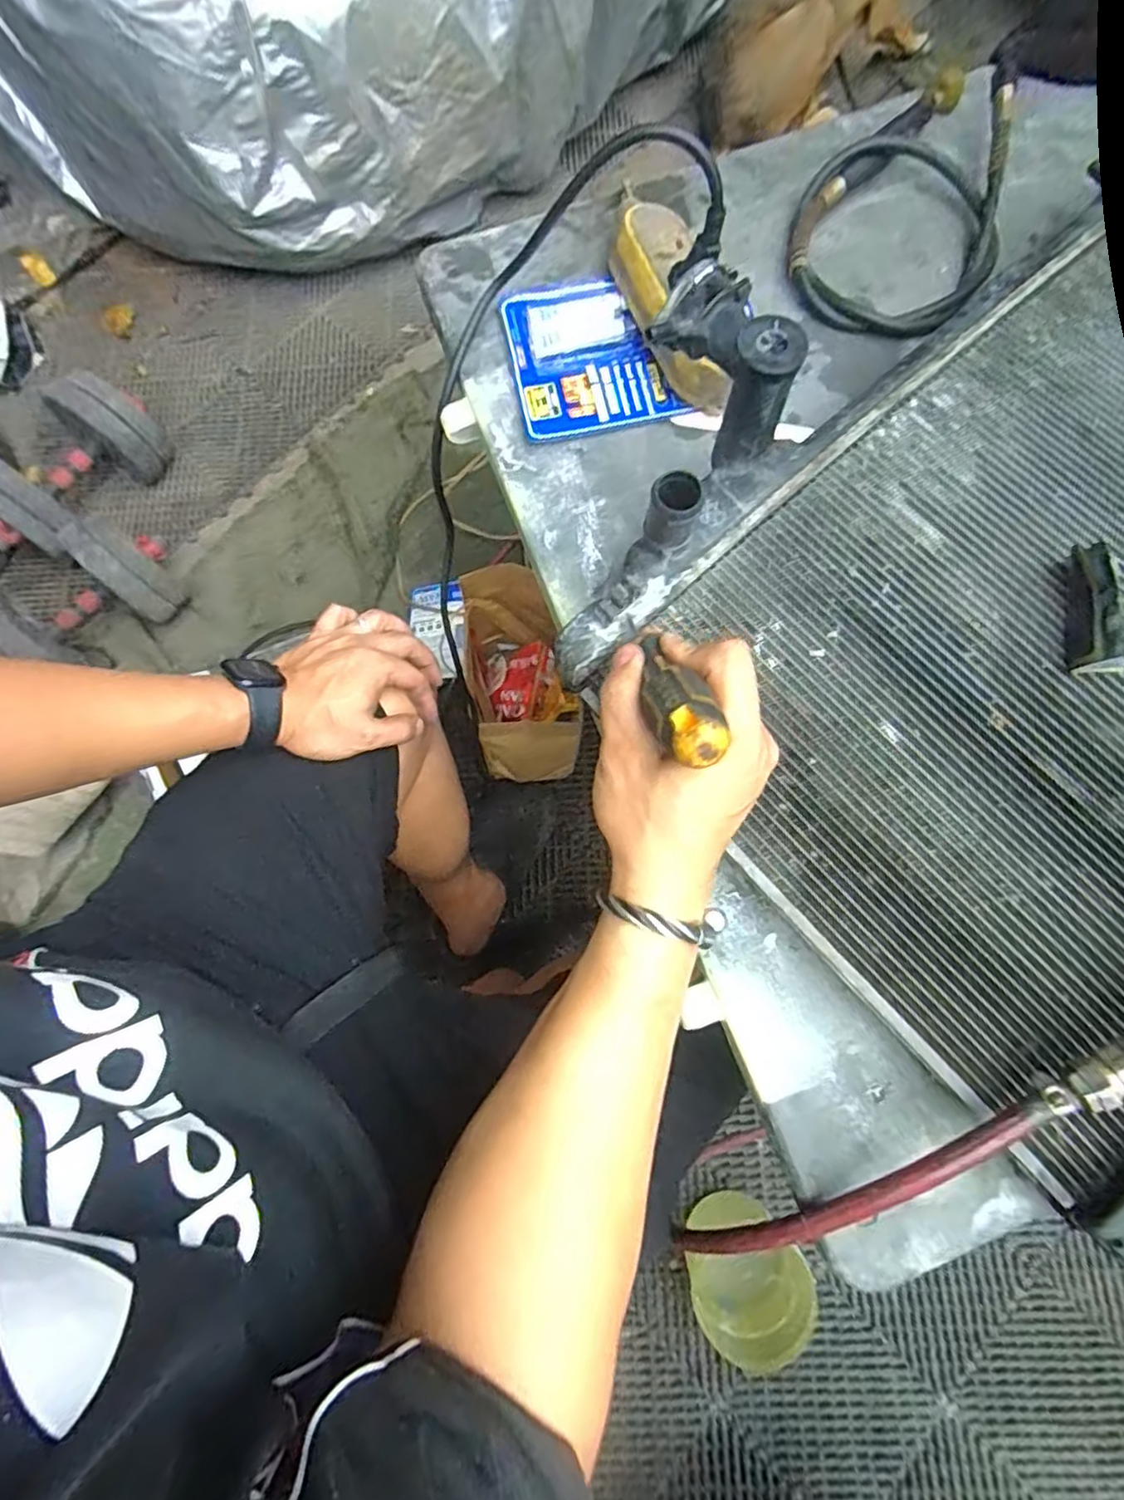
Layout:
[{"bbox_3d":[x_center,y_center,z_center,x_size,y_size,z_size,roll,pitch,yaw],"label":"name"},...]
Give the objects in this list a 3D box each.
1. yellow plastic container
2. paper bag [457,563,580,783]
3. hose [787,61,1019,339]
[{"bbox_3d":[0.227,0.652,0.817,0.140,0.139,0.128,0,74,2],"label":"yellow plastic container"},{"bbox_3d":[-0.063,-0.102,0.945,0.131,0.181,0.267,-7,74,0],"label":"paper bag"},{"bbox_3d":[0.271,-0.447,0.513,0.157,0.039,0.267,14,75,6],"label":"hose"}]

